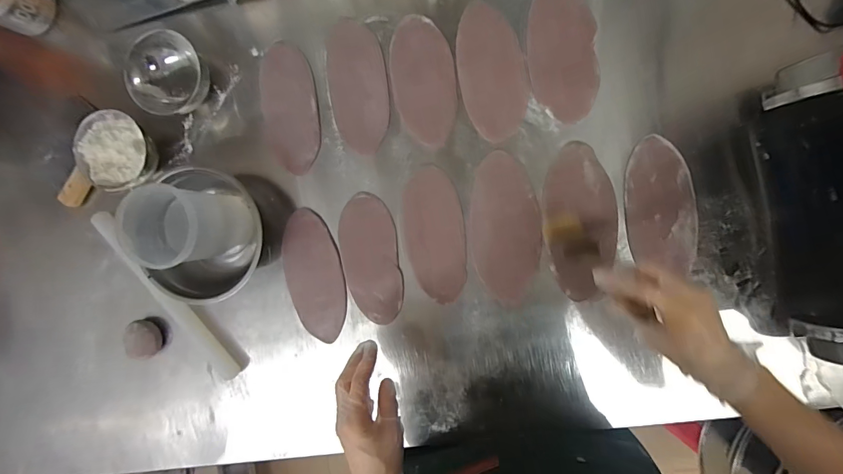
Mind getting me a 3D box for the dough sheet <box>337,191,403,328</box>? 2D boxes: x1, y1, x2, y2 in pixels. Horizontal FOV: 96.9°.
[{"bbox_3d":[-0.073,0.032,0.537,0.080,0.005,0.182,-8,93,7],"label":"dough sheet"}]

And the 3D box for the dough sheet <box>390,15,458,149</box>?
[{"bbox_3d":[0.003,-0.210,0.506,0.083,0.015,0.170,-9,93,7],"label":"dough sheet"}]

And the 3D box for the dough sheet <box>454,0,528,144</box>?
[{"bbox_3d":[0.094,-0.222,0.500,0.085,0.015,0.177,-12,93,7],"label":"dough sheet"}]

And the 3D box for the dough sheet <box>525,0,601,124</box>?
[{"bbox_3d":[0.184,-0.240,0.488,0.082,0.014,0.171,-7,93,7],"label":"dough sheet"}]

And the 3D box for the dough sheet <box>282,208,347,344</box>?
[{"bbox_3d":[-0.157,0.058,0.550,0.081,0.005,0.190,-11,93,7],"label":"dough sheet"}]

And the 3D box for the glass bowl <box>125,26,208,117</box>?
[{"bbox_3d":[-0.351,-0.227,0.530,0.108,0.062,0.106,0,94,7],"label":"glass bowl"}]

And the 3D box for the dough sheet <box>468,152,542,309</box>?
[{"bbox_3d":[0.114,-0.010,0.515,0.093,0.004,0.203,-5,94,7],"label":"dough sheet"}]

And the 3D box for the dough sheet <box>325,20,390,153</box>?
[{"bbox_3d":[-0.089,-0.213,0.528,0.081,0.007,0.185,-9,93,7],"label":"dough sheet"}]

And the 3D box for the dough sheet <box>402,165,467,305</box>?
[{"bbox_3d":[0.019,-0.002,0.527,0.080,0.004,0.188,-8,93,7],"label":"dough sheet"}]

